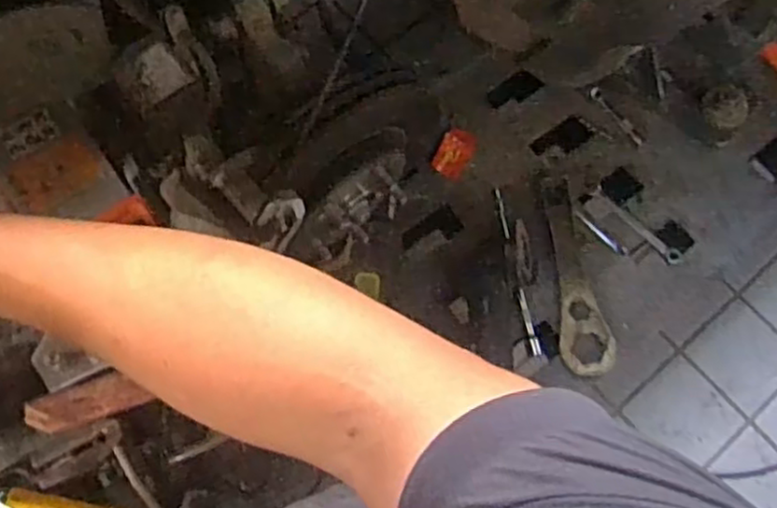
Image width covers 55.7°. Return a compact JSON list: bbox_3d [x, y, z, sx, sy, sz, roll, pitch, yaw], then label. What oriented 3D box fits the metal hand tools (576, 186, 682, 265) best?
[{"bbox_3d":[0.403,-0.033,1.248,0.189,0.024,0.076,39,72,11],"label":"metal hand tools"}]

